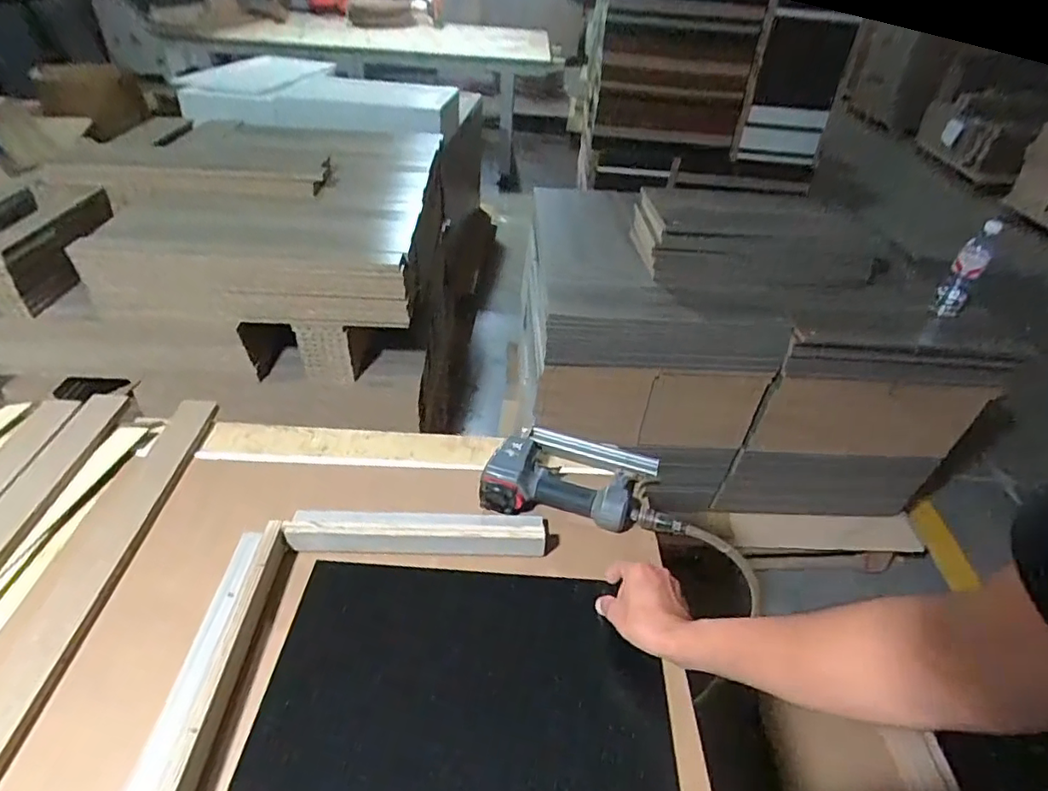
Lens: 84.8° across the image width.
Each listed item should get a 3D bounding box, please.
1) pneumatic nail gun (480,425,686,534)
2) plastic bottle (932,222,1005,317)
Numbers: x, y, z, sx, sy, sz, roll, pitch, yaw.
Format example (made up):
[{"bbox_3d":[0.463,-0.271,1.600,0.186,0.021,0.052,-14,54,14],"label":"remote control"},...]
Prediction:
[{"bbox_3d":[0.081,0.105,0.806,0.260,0.047,0.152,7,41,5],"label":"pneumatic nail gun"},{"bbox_3d":[0.894,-0.253,1.158,0.053,0.205,0.050,31,48,29],"label":"plastic bottle"}]

